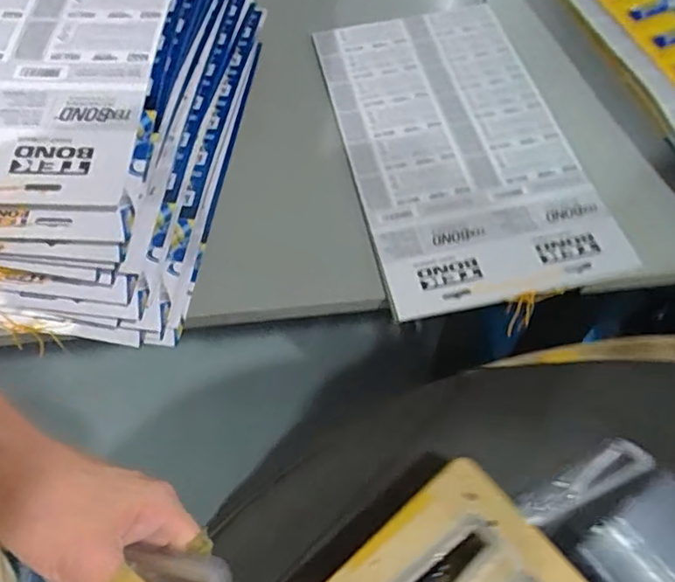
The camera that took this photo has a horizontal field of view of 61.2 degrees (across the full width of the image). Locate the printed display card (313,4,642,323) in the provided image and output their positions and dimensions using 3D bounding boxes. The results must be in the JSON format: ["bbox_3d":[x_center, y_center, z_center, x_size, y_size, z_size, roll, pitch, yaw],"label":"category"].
[{"bbox_3d":[0.128,-0.166,0.625,0.228,0.016,0.403,-13,62,-2],"label":"printed display card"}]

